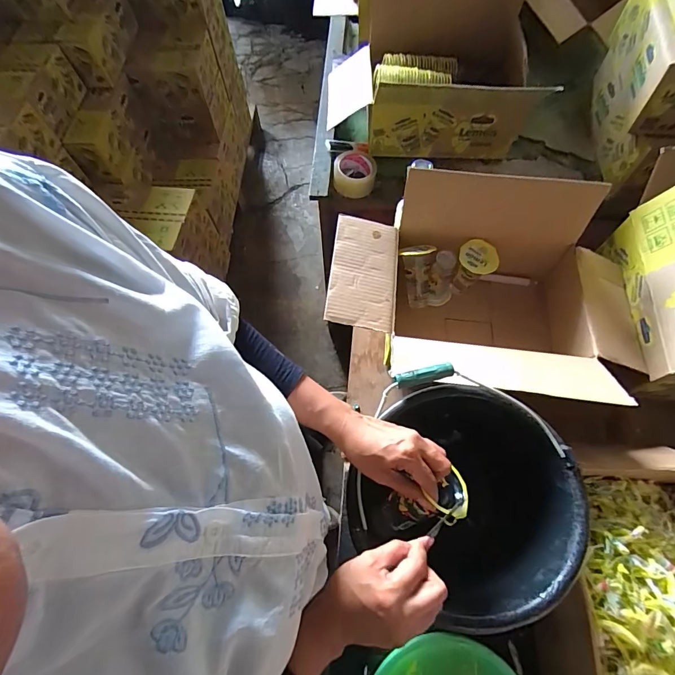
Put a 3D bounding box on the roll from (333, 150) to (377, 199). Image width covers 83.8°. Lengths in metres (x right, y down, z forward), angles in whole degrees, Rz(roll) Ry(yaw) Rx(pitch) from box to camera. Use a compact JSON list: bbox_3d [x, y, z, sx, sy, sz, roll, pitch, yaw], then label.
[{"bbox_3d":[0.043,-0.388,0.886,0.097,0.053,0.102,-1,67,1],"label":"roll"}]

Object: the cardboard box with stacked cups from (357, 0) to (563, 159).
[{"bbox_3d":[0.236,-0.595,0.861,0.379,0.219,0.352,1,67,2],"label":"cardboard box with stacked cups"}]

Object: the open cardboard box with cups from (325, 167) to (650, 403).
[{"bbox_3d":[0.261,-0.070,0.686,0.545,0.231,0.341,6,67,4],"label":"open cardboard box with cups"}]

